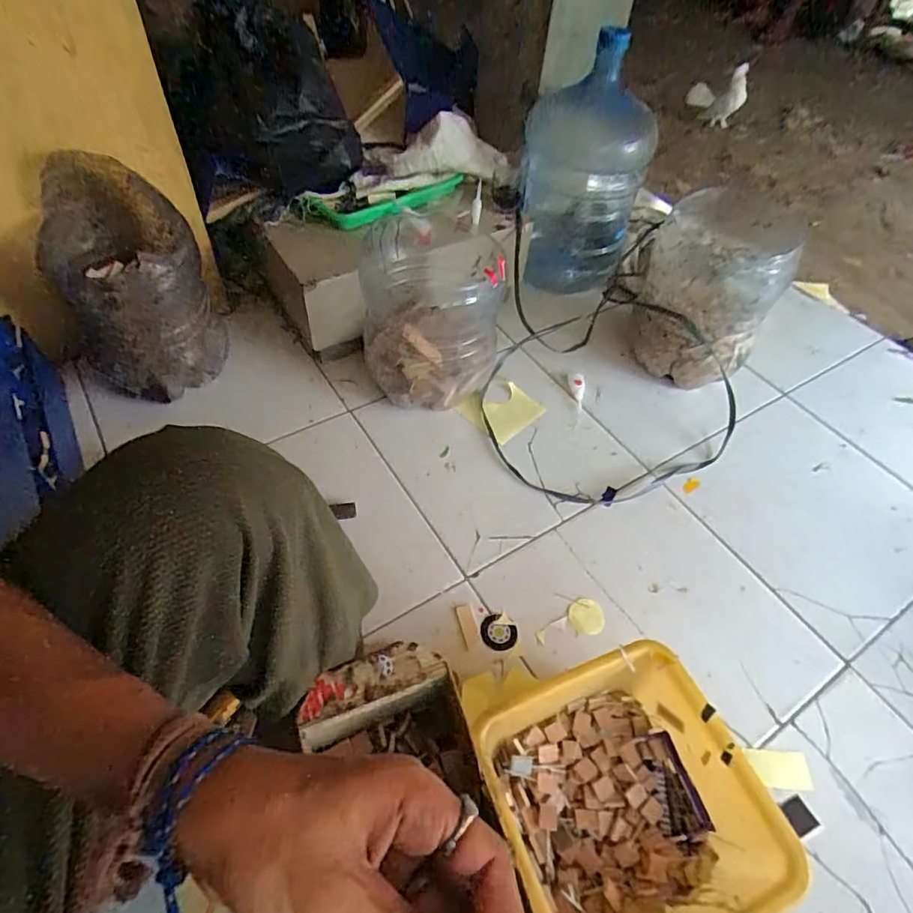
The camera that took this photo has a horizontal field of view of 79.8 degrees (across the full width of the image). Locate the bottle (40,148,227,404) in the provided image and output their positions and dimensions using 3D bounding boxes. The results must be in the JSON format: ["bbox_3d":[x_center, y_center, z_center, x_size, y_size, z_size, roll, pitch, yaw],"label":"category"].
[{"bbox_3d":[-0.509,-0.259,0.865,0.202,0.323,0.231,-30,60,-24],"label":"bottle"}]

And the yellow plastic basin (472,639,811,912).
[{"bbox_3d":[0.182,0.385,0.625,0.261,0.128,0.289,-16,56,-16],"label":"yellow plastic basin"}]

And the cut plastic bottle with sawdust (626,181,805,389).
[{"bbox_3d":[0.481,-0.313,1.063,0.242,0.337,0.209,25,55,14],"label":"cut plastic bottle with sawdust"}]

